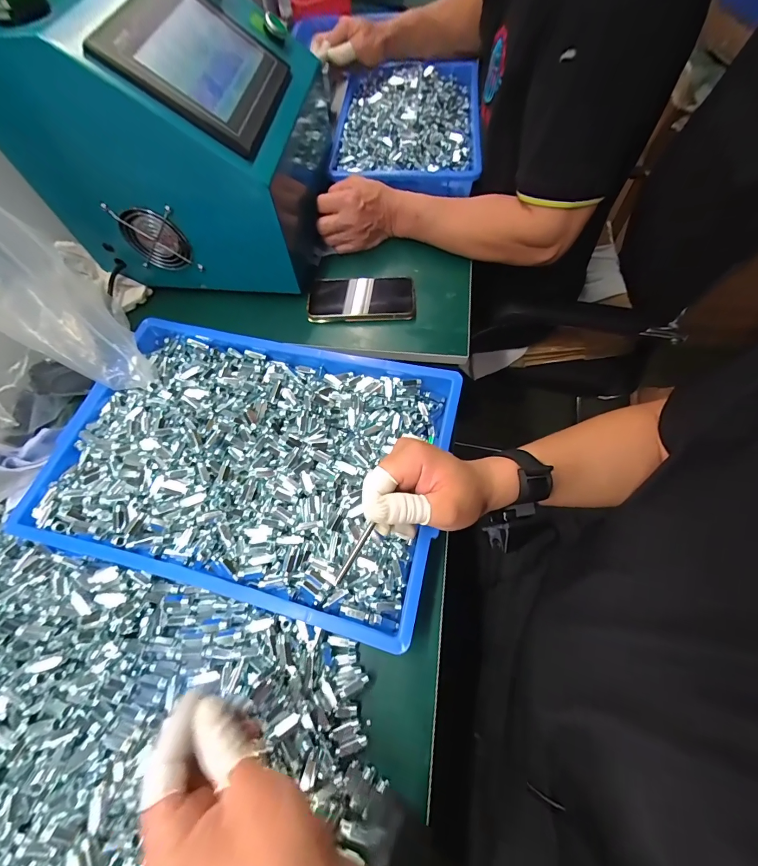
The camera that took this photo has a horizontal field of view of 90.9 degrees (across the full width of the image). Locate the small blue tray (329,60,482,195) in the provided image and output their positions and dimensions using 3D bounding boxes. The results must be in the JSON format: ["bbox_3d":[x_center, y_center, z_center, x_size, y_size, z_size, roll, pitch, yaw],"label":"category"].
[{"bbox_3d":[0.052,-0.564,0.657,0.247,0.050,0.375,3,64,5],"label":"small blue tray"}]

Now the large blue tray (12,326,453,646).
[{"bbox_3d":[-0.145,0.021,0.418,0.424,0.043,0.283,13,65,9],"label":"large blue tray"}]

